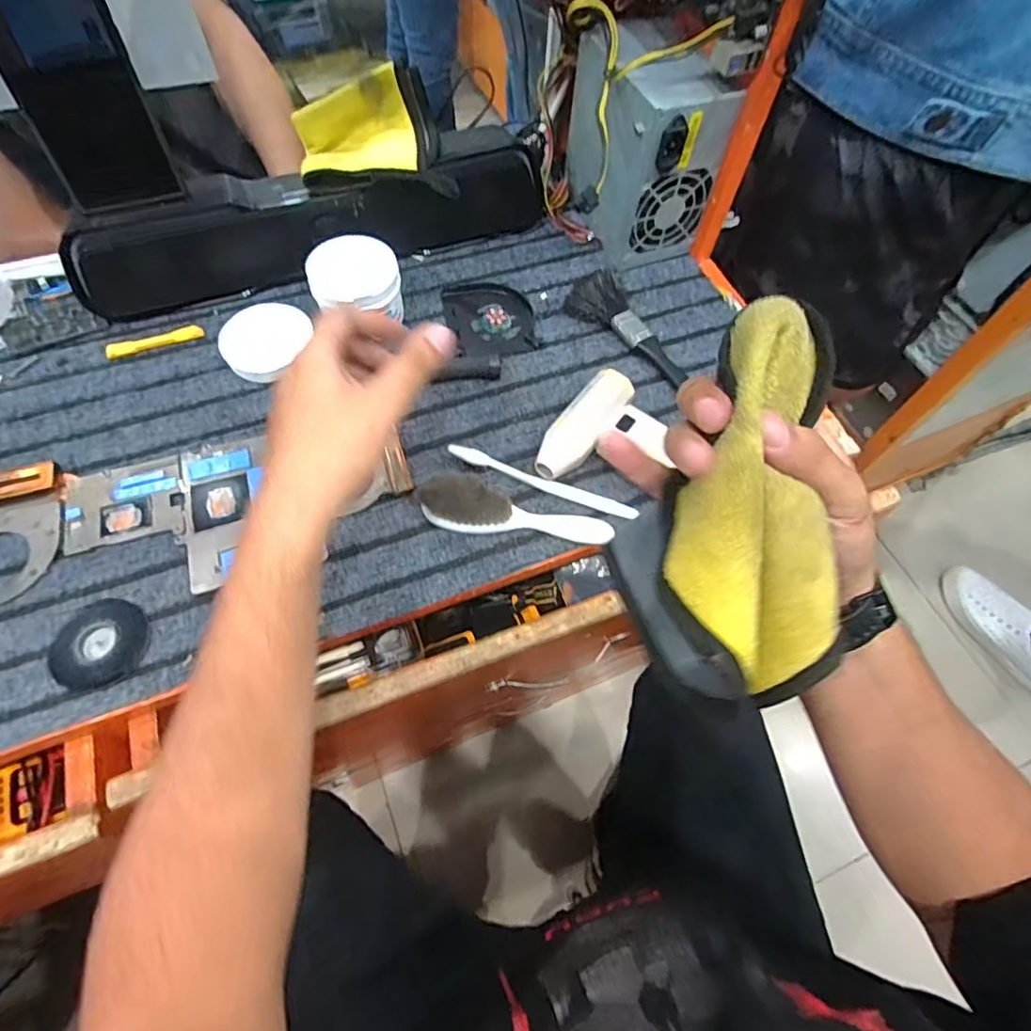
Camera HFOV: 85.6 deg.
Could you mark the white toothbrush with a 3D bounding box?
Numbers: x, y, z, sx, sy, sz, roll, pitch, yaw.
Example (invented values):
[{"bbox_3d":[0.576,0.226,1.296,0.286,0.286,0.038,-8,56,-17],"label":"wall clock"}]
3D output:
[{"bbox_3d":[0.020,-0.025,0.441,0.154,0.014,0.011,20,63,7],"label":"white toothbrush"}]

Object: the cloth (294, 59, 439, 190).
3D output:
[{"bbox_3d":[-0.129,-0.336,0.492,0.124,0.050,0.099,-12,64,-9],"label":"cloth"}]

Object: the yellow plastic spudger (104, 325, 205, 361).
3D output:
[{"bbox_3d":[-0.320,-0.155,0.495,0.080,0.005,0.014,-20,65,-13],"label":"yellow plastic spudger"}]

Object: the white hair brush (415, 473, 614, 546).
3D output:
[{"bbox_3d":[0.000,-0.004,0.422,0.143,0.029,0.036,8,62,1],"label":"white hair brush"}]

